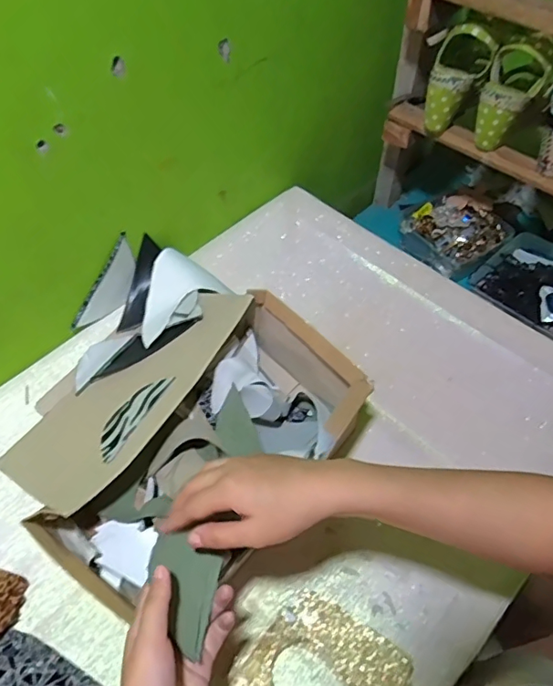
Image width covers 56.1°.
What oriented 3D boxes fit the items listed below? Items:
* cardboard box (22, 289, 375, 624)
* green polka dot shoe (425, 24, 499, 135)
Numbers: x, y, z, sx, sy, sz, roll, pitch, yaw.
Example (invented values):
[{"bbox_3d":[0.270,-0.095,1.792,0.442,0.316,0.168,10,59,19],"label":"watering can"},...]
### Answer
[{"bbox_3d":[-0.059,0.120,0.556,0.179,0.102,0.345,31,59,20],"label":"cardboard box"},{"bbox_3d":[0.254,-0.384,0.762,0.074,0.148,0.062,37,40,24],"label":"green polka dot shoe"}]

